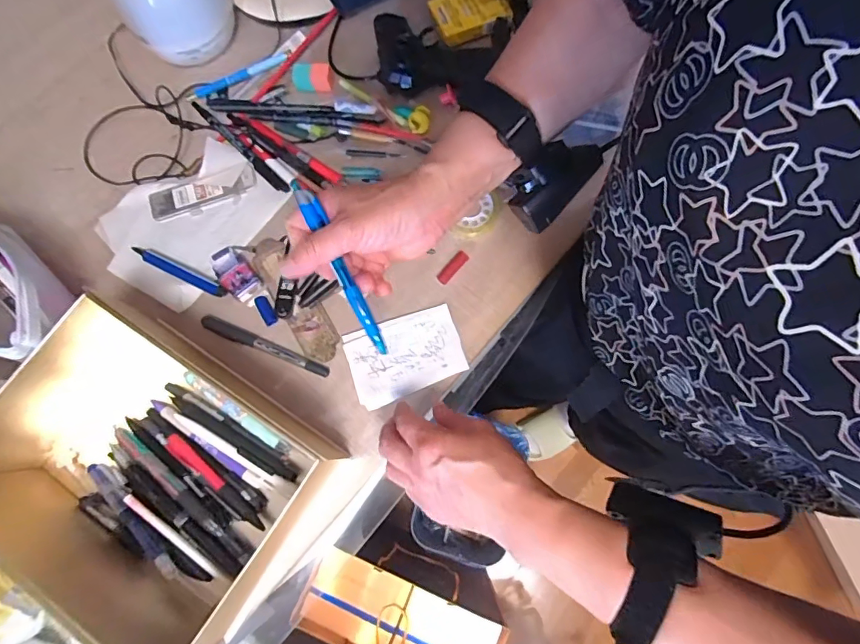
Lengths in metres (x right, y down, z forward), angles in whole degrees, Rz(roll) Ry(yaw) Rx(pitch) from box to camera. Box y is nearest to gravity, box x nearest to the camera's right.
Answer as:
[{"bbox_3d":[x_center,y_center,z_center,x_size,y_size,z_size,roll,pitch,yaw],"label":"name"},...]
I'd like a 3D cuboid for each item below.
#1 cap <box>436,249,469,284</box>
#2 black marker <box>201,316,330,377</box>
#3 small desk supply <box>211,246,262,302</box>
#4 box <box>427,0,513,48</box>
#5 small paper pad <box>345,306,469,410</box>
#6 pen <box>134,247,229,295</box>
[{"bbox_3d":[0.023,-0.056,0.481,0.014,0.011,0.041,42,80,11],"label":"cap"},{"bbox_3d":[-0.161,0.023,0.460,0.136,0.009,0.015,21,77,7],"label":"black marker"},{"bbox_3d":[-0.198,-0.050,0.479,0.032,0.020,0.059,-41,78,-9],"label":"small desk supply"},{"bbox_3d":[0.046,-0.359,0.545,0.081,0.020,0.061,-17,75,-3],"label":"box"},{"bbox_3d":[-0.024,0.031,0.454,0.107,0.011,0.075,-19,75,-3],"label":"small paper pad"},{"bbox_3d":[-0.255,-0.052,0.477,0.111,0.014,0.014,25,77,8],"label":"pen"}]

